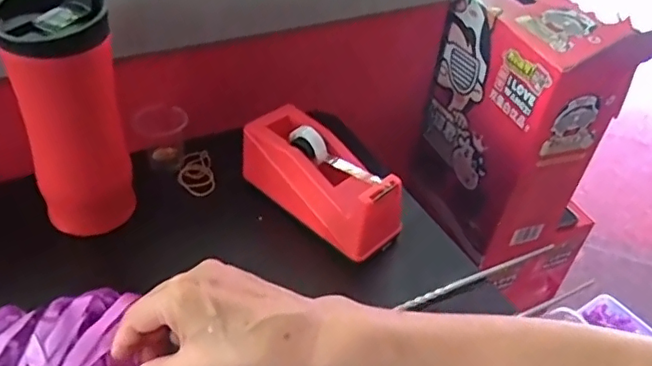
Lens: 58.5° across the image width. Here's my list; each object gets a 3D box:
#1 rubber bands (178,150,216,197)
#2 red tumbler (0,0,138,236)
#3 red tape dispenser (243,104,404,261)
[{"bbox_3d":[-0.126,-0.009,0.569,0.034,0.014,0.064,-4,41,-13],"label":"rubber bands"},{"bbox_3d":[-0.193,-0.051,0.449,0.070,0.191,0.070,-11,43,-20],"label":"red tumbler"},{"bbox_3d":[-0.004,-0.004,0.509,0.068,0.060,0.159,-28,51,-35],"label":"red tape dispenser"}]

